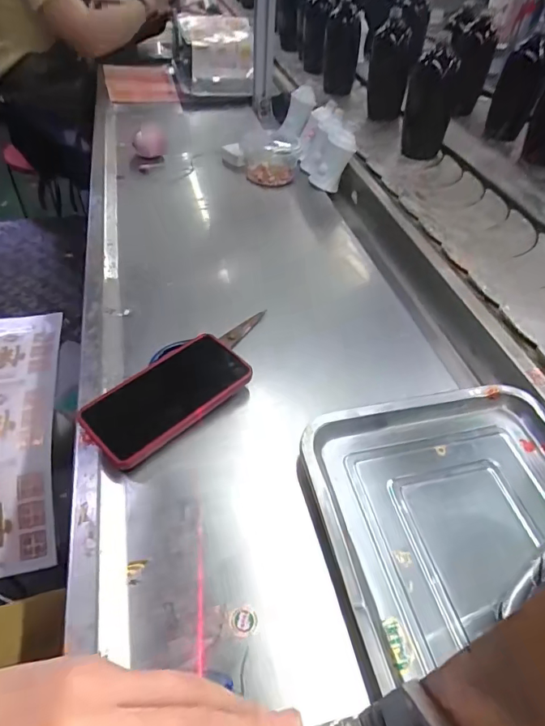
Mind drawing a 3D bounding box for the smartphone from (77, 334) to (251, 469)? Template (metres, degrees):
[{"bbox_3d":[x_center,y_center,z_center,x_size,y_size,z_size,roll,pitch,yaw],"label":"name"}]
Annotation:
[{"bbox_3d":[-0.105,0.032,0.480,0.083,0.015,0.166,36,57,27],"label":"smartphone"}]

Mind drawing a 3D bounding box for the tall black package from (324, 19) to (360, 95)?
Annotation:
[{"bbox_3d":[0.183,-0.815,1.258,0.087,0.163,0.080,4,45,2],"label":"tall black package"}]

